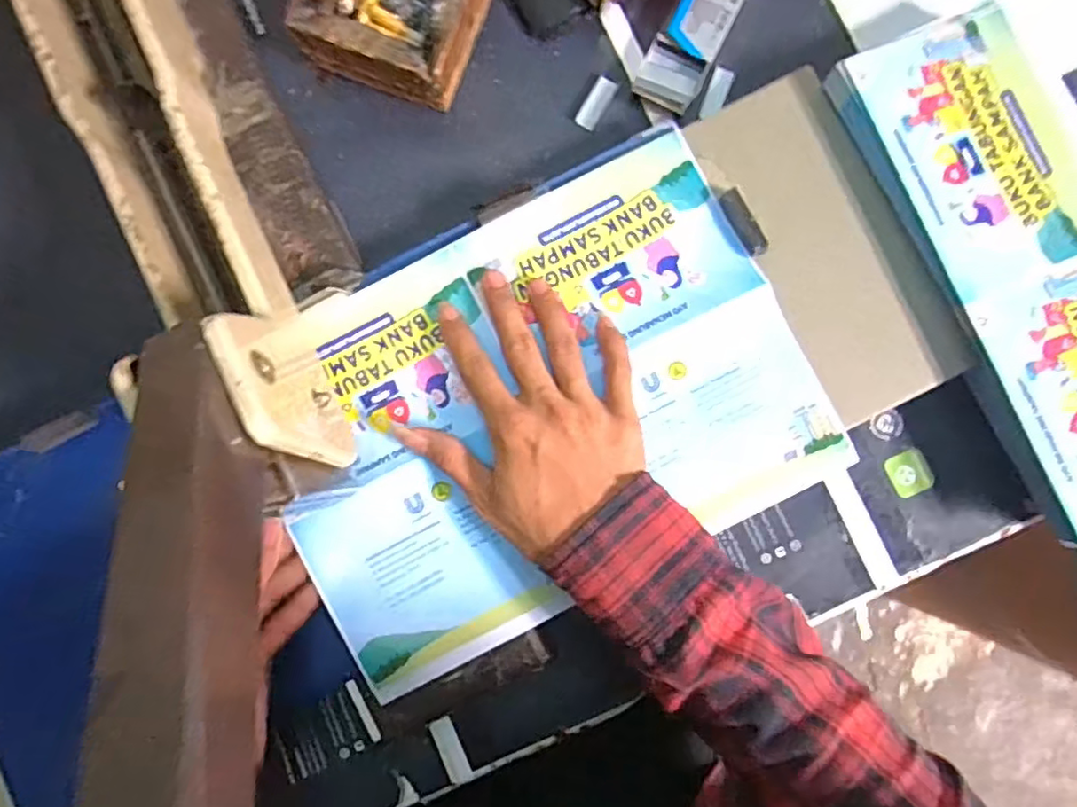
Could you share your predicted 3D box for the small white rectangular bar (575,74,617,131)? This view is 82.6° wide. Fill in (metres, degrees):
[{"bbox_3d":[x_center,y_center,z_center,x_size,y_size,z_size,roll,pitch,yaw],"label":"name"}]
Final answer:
[{"bbox_3d":[0.037,-0.194,0.394,0.013,0.004,0.037,29,86,3],"label":"small white rectangular bar"}]

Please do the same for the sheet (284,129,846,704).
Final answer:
[{"bbox_3d":[-0.001,0.002,0.353,0.298,0.013,0.215,-27,87,-1],"label":"sheet"}]

